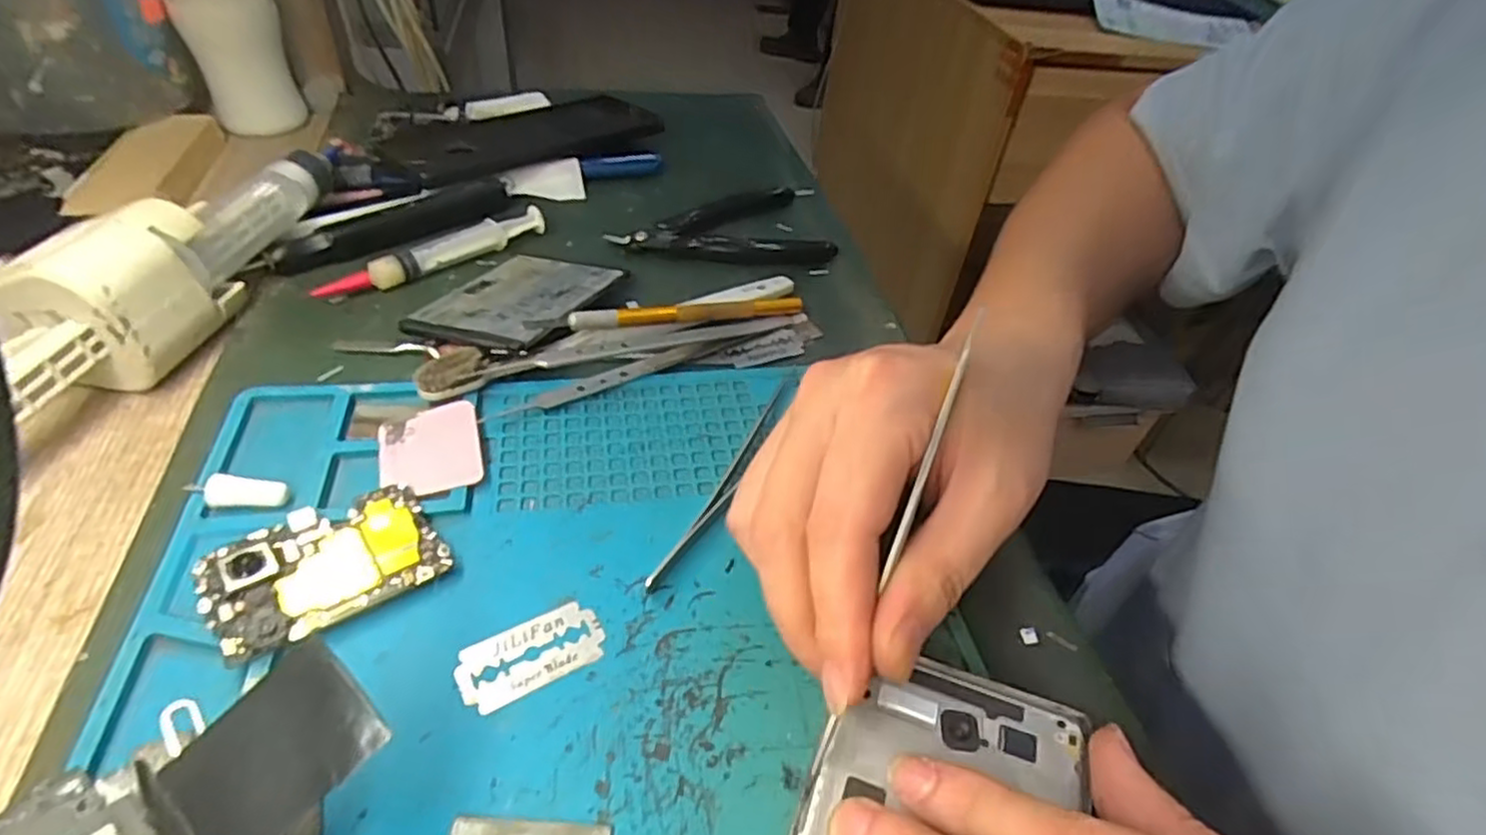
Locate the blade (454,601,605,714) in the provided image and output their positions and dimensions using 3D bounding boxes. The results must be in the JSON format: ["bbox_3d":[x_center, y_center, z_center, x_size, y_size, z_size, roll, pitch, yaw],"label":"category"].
[{"bbox_3d":[-0.063,0.070,0.213,0.042,0.004,0.022,-21,50,-26],"label":"blade"}]

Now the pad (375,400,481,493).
[{"bbox_3d":[-0.116,0.012,0.264,0.034,0.005,0.042,-10,46,-18],"label":"pad"}]

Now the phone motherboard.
[{"bbox_3d":[-0.131,0.046,0.224,0.063,0.010,0.044,-26,53,-30],"label":"phone motherboard"}]

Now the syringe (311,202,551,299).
[{"bbox_3d":[-0.151,-0.084,0.354,0.113,0.011,0.015,-31,55,-33],"label":"syringe"}]

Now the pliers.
[{"bbox_3d":[-0.012,-0.113,0.410,0.119,0.009,0.077,1,44,-6],"label":"pliers"}]

